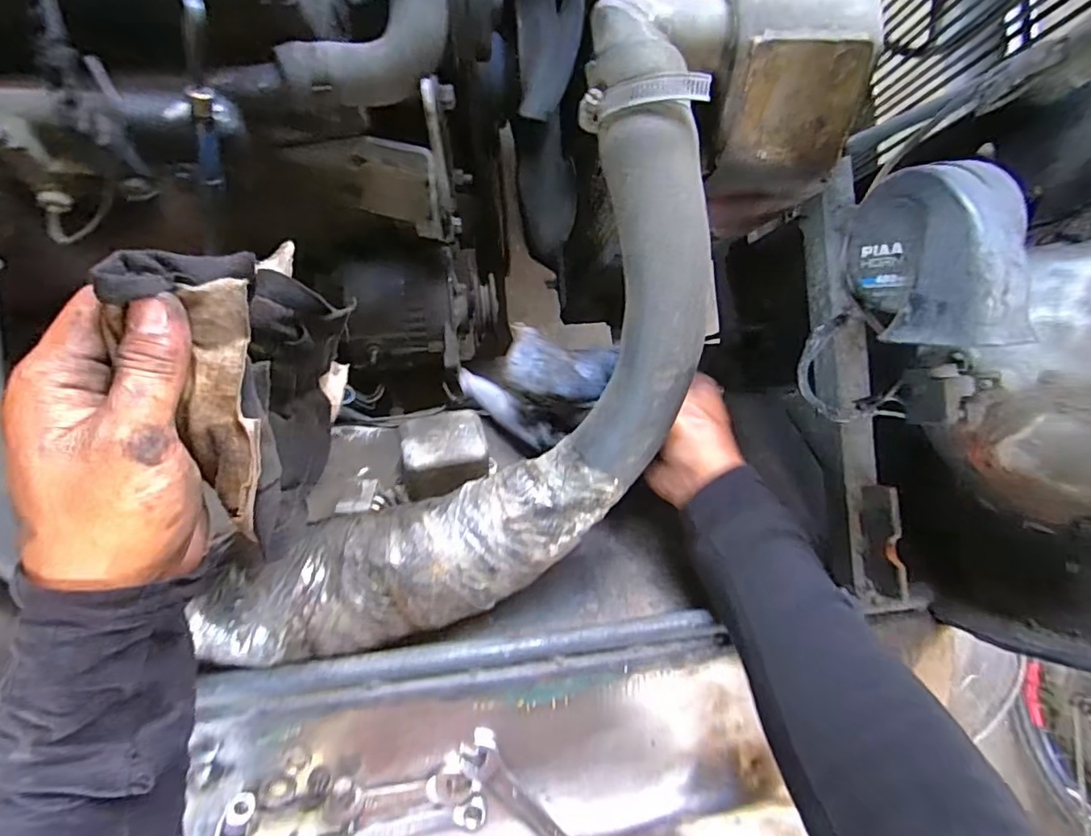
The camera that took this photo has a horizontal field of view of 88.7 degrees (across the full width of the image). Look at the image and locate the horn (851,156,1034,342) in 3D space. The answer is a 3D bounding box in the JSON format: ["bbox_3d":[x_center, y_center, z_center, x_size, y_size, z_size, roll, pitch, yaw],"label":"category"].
[{"bbox_3d":[0.195,-0.080,0.279,0.041,0.073,0.095,5,89,-9],"label":"horn"}]

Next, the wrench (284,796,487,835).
[{"bbox_3d":[-0.099,0.258,0.344,0.125,0.008,0.020,-11,92,-9],"label":"wrench"}]

